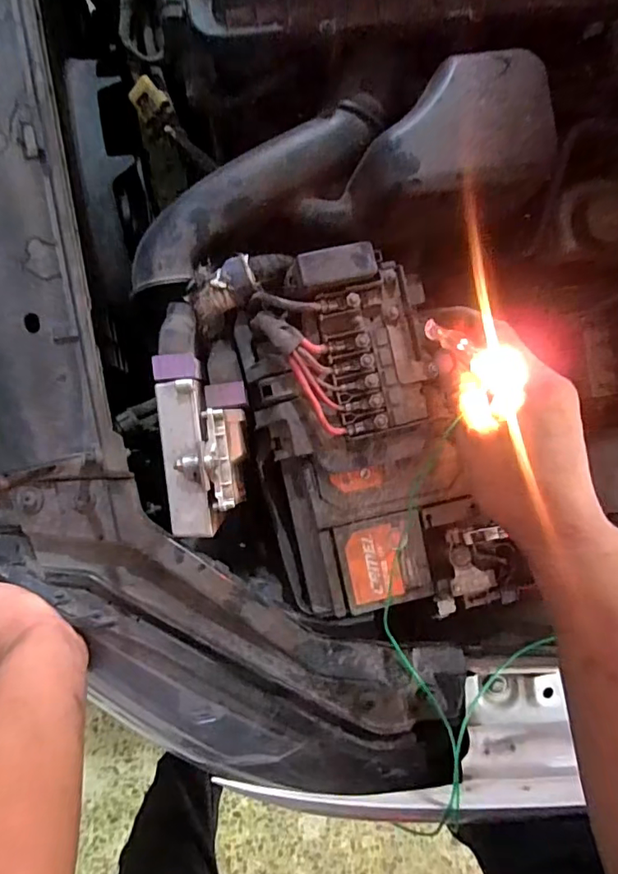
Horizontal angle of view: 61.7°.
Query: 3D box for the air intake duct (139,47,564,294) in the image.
[{"bbox_3d":[0.019,-0.214,0.422,0.345,0.071,0.143,-11,90,10],"label":"air intake duct"}]

